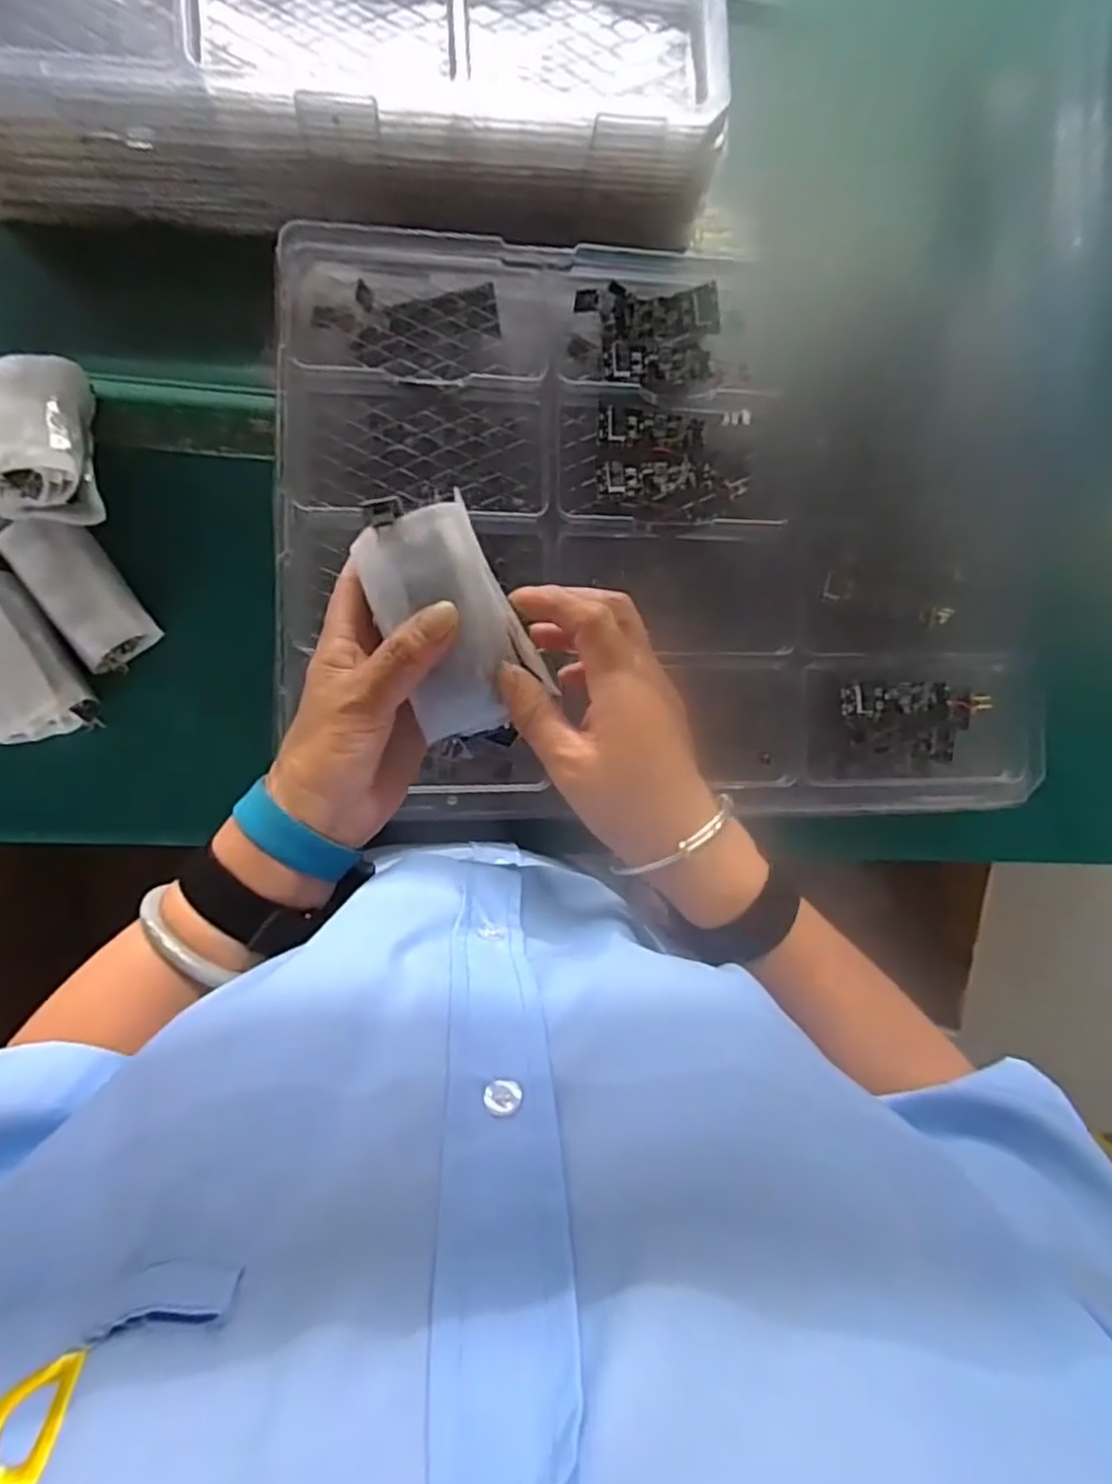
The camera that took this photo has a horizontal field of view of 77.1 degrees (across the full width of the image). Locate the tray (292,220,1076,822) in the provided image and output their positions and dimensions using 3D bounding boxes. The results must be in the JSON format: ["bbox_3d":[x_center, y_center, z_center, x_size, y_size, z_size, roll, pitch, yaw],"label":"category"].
[{"bbox_3d":[0.089,-0.154,0.511,0.557,0.039,0.407,-1,88,-8],"label":"tray"}]

